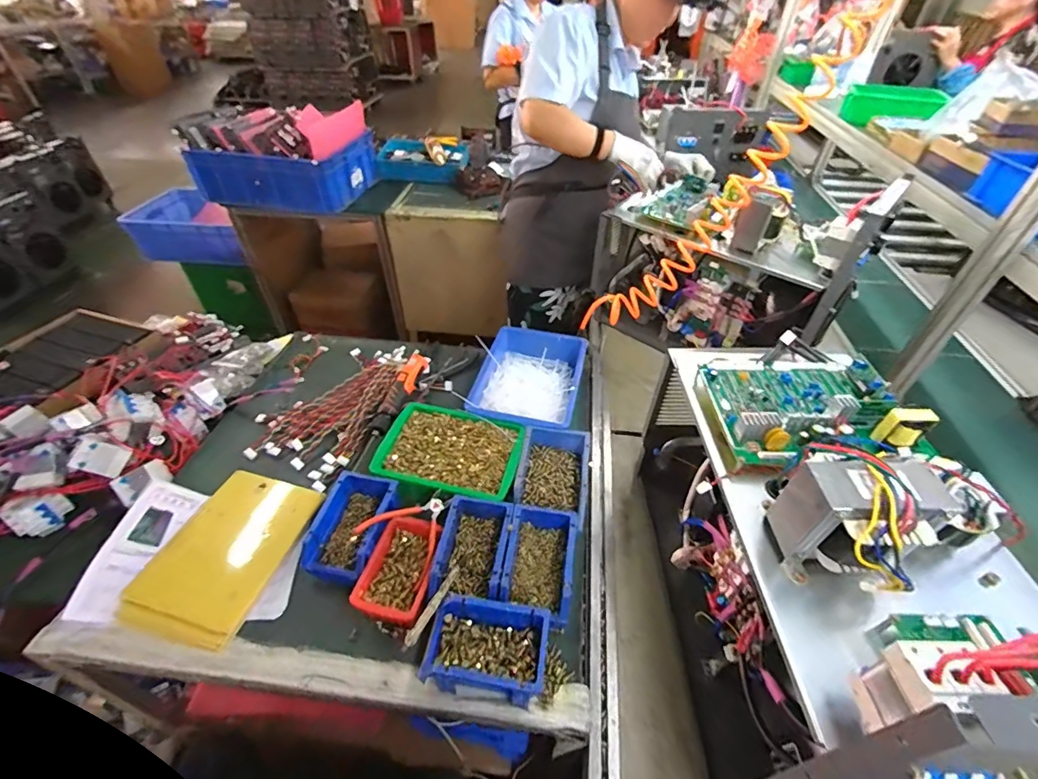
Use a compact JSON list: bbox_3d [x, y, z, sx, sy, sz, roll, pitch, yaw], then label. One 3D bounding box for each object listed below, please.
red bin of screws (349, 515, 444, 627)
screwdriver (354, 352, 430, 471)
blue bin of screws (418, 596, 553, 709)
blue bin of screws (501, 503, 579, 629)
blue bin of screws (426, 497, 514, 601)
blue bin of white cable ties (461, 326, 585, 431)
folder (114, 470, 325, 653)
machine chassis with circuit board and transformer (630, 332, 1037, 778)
[{"bbox_3d":[-0.173,0.268,0.694,0.096,0.047,0.153,13,45,13],"label":"red bin of screws"},{"bbox_3d":[-0.264,0.032,0.955,0.050,0.033,0.315,11,44,11],"label":"screwdriver"},{"bbox_3d":[-0.043,0.344,0.613,0.156,0.053,0.104,5,43,5],"label":"blue bin of screws"},{"bbox_3d":[0.032,0.264,0.703,0.100,0.061,0.164,7,44,7],"label":"blue bin of screws"},{"bbox_3d":[-0.068,0.249,0.710,0.101,0.061,0.149,7,44,7],"label":"blue bin of screws"},{"bbox_3d":[0.027,-0.016,0.997,0.206,0.078,0.298,11,44,12],"label":"blue bin of white cable ties"},{"bbox_3d":[-0.467,0.258,0.739,0.188,0.025,0.265,12,45,12],"label":"folder"},{"bbox_3d":[0.360,0.183,0.593,0.283,0.430,0.533,-1,43,-2],"label":"machine chassis with circuit board and transformer"}]

